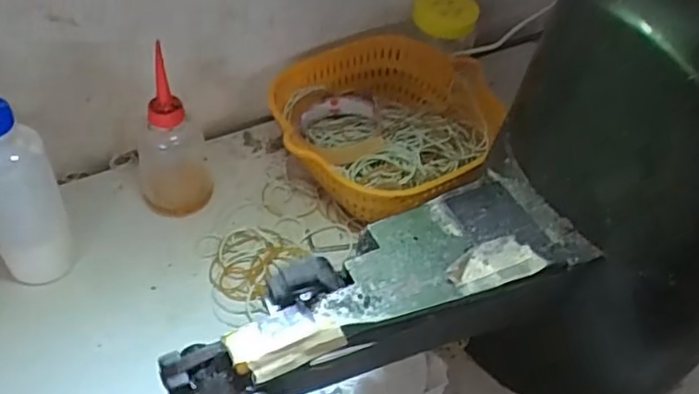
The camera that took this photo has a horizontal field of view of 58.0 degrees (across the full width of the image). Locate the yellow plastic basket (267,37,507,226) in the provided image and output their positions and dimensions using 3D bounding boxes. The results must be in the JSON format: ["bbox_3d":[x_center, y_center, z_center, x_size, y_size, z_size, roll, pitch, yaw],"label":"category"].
[{"bbox_3d":[0.031,-0.062,0.643,0.208,0.086,0.218,3,49,-3],"label":"yellow plastic basket"}]

